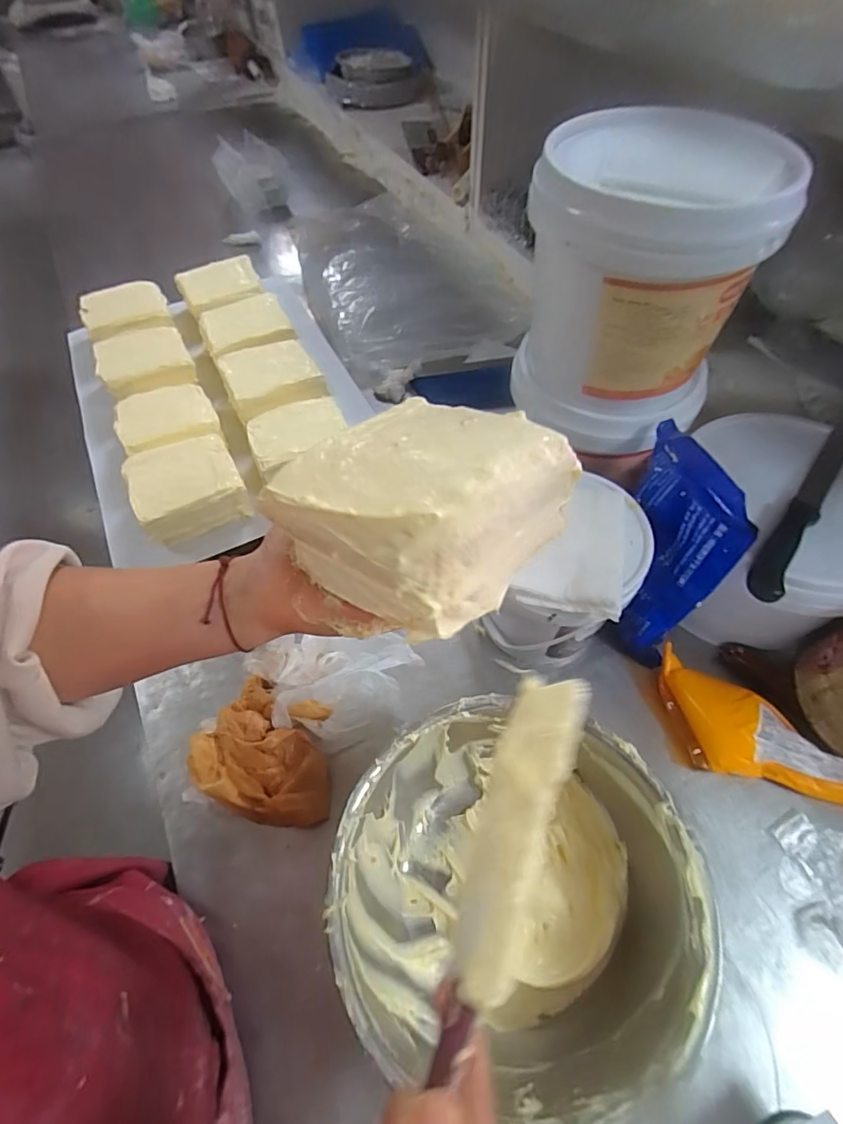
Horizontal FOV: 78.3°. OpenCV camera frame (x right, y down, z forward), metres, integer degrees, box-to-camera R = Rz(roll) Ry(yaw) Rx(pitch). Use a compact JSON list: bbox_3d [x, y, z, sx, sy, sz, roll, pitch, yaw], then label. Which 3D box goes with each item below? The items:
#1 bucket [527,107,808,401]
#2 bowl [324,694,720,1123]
[{"bbox_3d":[0.190,-0.267,0.469,0.185,0.171,0.171,6,57,6],"label":"bucket"},{"bbox_3d":[0.075,0.258,0.422,0.265,0.116,0.244,-1,57,1],"label":"bowl"}]

